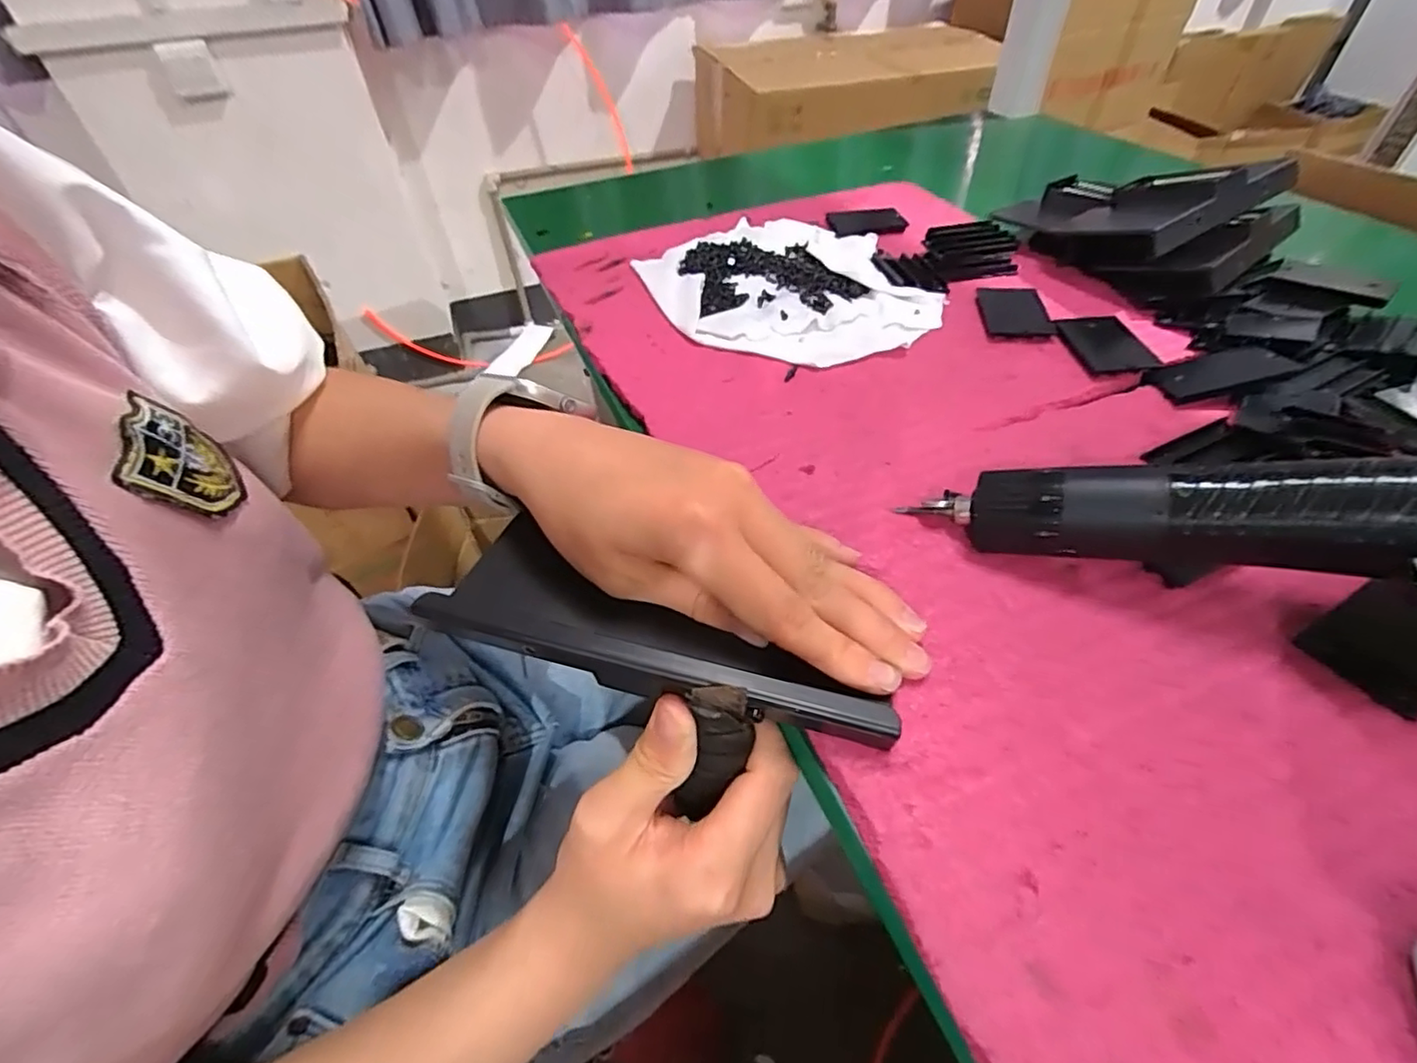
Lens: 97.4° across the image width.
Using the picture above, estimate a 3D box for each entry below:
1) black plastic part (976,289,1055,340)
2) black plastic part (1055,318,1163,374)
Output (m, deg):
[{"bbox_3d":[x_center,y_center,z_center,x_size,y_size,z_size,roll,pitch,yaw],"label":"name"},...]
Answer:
[{"bbox_3d":[0.185,-0.132,0.376,0.036,0.006,0.056,3,47,6],"label":"black plastic part"},{"bbox_3d":[0.222,-0.104,0.346,0.037,0.004,0.051,-6,47,-2],"label":"black plastic part"}]

